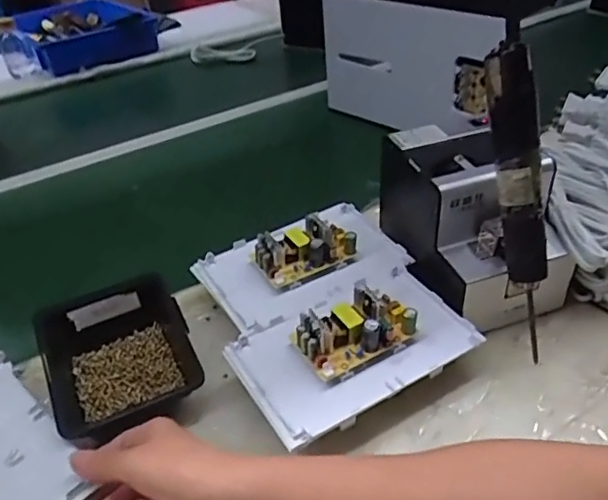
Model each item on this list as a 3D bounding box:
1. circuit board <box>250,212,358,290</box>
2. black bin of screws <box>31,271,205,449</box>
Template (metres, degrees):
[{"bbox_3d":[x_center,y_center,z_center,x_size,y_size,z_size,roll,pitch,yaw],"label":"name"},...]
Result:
[{"bbox_3d":[-0.002,-0.003,0.602,0.100,0.037,0.066,-22,40,-22],"label":"circuit board"},{"bbox_3d":[-0.170,0.099,0.531,0.129,0.067,0.139,-20,39,-19],"label":"black bin of screws"}]

